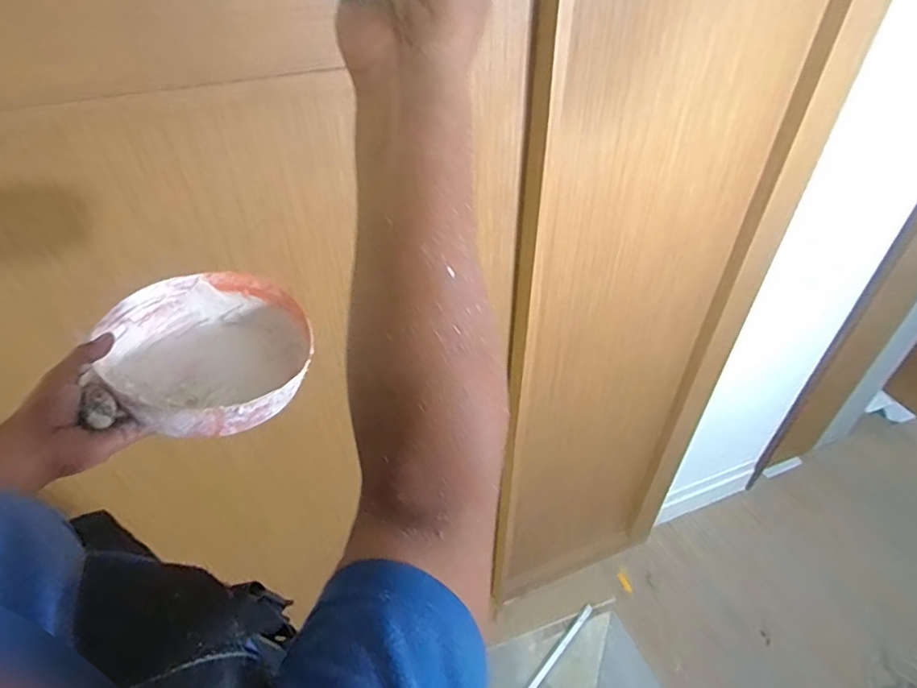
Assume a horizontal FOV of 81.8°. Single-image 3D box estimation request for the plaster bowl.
[{"bbox_3d":[-0.267,0.007,0.581,0.192,0.076,0.196,0,42,0],"label":"plaster bowl"}]

